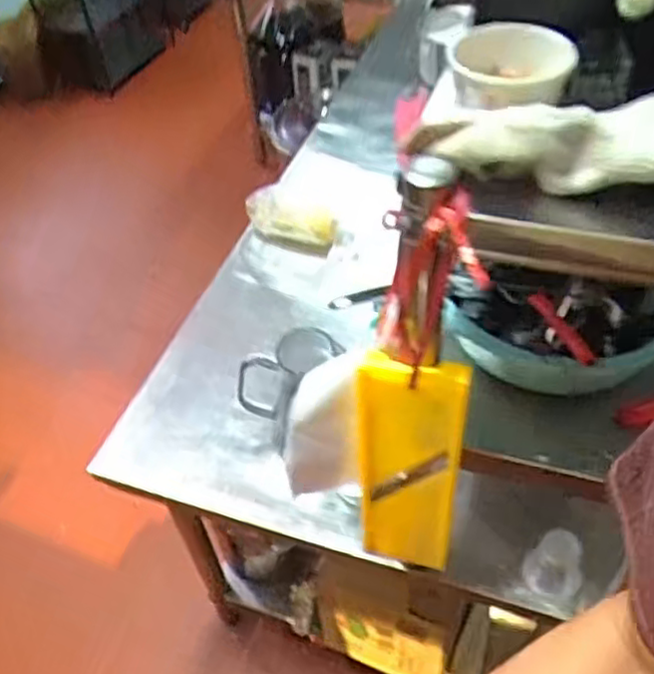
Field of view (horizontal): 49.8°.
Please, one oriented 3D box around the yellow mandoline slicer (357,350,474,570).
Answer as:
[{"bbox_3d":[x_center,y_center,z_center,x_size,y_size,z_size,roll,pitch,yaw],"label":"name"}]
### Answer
[{"bbox_3d":[0.086,0.146,0.741,0.098,0.340,0.017,4,47,8],"label":"yellow mandoline slicer"}]

